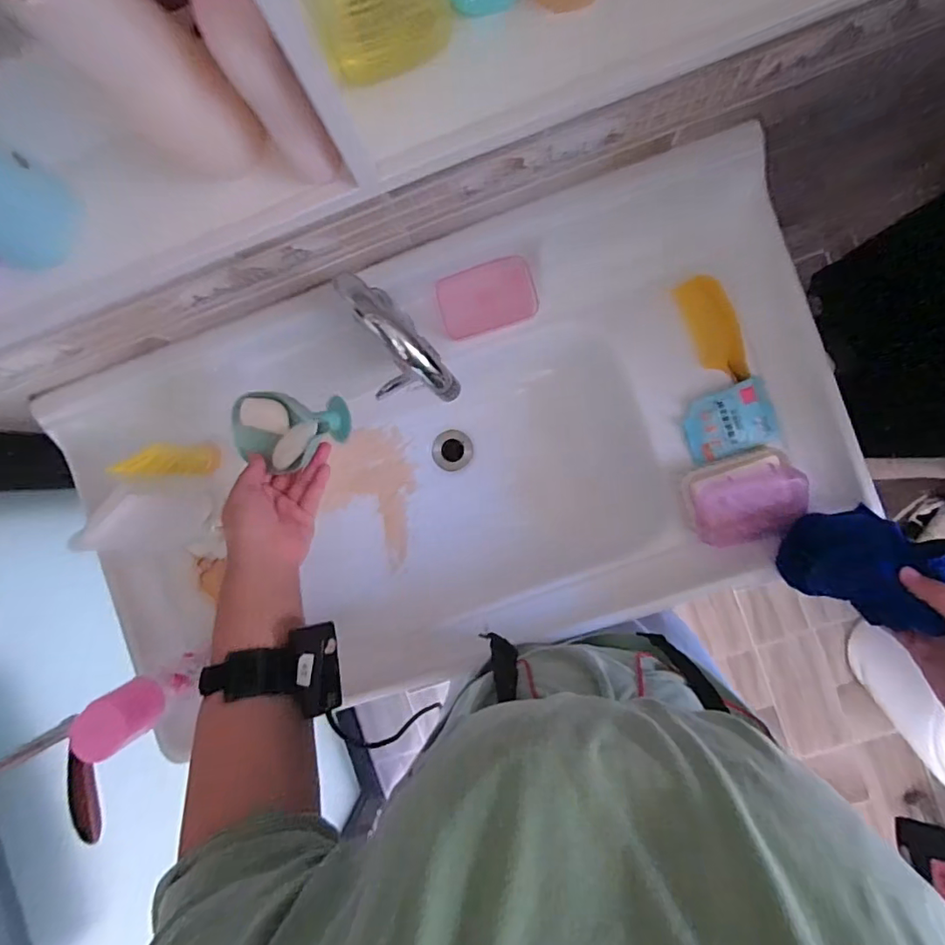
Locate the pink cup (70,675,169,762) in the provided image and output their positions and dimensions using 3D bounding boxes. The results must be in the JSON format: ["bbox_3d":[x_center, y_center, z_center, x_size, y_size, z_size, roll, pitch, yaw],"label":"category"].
[{"bbox_3d":[-0.323,0.226,0.480,0.057,0.059,0.048,-41,87,4],"label":"pink cup"}]

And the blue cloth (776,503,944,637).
[{"bbox_3d":[0.362,0.086,0.493,0.073,0.141,0.082,30,92,4],"label":"blue cloth"}]

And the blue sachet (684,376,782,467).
[{"bbox_3d":[0.297,-0.059,0.601,0.097,0.011,0.075,-18,88,4],"label":"blue sachet"}]

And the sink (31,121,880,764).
[{"bbox_3d":[-0.027,-0.003,0.670,0.848,0.185,0.456,-20,88,4],"label":"sink"}]

